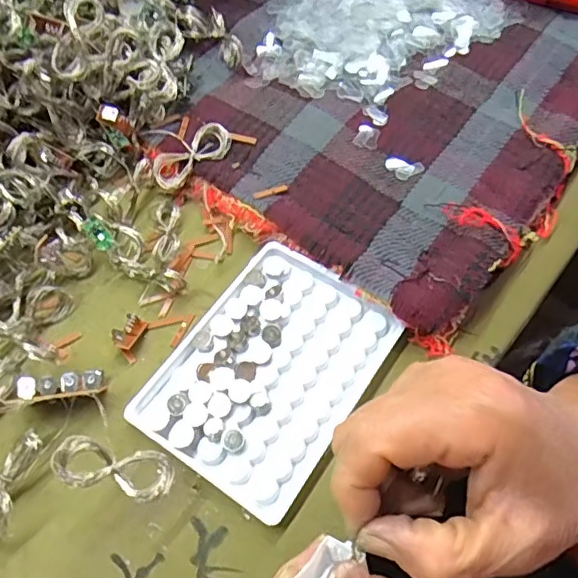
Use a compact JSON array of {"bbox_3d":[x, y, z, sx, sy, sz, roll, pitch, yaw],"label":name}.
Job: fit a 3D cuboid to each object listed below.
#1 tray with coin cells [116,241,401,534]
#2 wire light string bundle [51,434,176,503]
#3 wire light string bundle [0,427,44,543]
[{"bbox_3d":[-0.009,0.040,0.299,0.093,0.014,0.127,31,64,17],"label":"tray with coin cells"},{"bbox_3d":[-0.076,0.078,0.248,0.051,0.007,0.021,16,67,-8],"label":"wire light string bundle"},{"bbox_3d":[-0.128,0.091,0.263,0.013,0.016,0.049,13,61,8],"label":"wire light string bundle"}]

